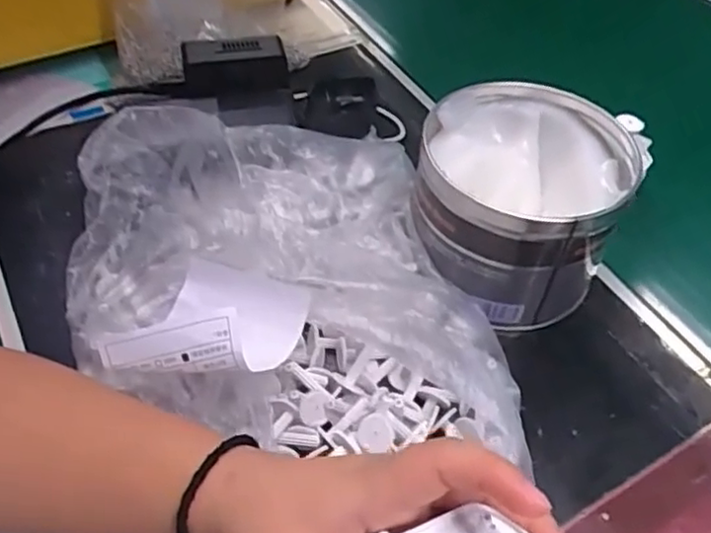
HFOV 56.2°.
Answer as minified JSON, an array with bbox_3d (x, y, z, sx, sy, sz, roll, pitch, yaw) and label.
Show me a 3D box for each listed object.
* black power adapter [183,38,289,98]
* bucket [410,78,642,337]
[{"bbox_3d":[-0.091,-0.153,0.509,0.078,0.032,0.031,1,50,-3],"label":"black power adapter"},{"bbox_3d":[0.102,-0.038,0.431,0.123,0.097,0.125,2,49,-2],"label":"bucket"}]

